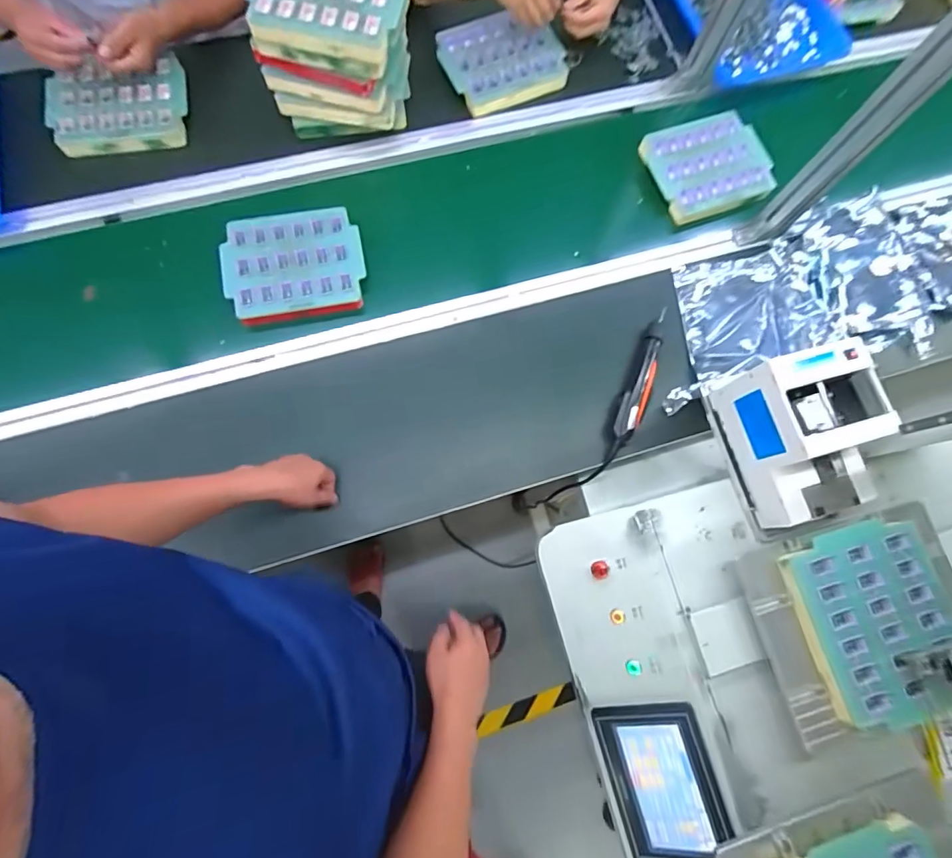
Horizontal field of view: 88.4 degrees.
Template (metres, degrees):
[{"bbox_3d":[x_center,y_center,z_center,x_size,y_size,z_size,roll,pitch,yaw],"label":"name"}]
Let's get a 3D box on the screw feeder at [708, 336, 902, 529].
[{"bbox_3d":[0.435,0.011,0.641,0.141,0.137,0.205,-13,78,-6],"label":"screw feeder"}]

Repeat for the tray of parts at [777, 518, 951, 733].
[{"bbox_3d":[0.499,0.234,0.604,0.185,0.026,0.221,-16,78,-7],"label":"tray of parts"}]

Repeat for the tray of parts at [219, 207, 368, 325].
[{"bbox_3d":[-0.310,-0.278,0.828,0.228,0.030,0.191,-8,77,-5],"label":"tray of parts"}]

